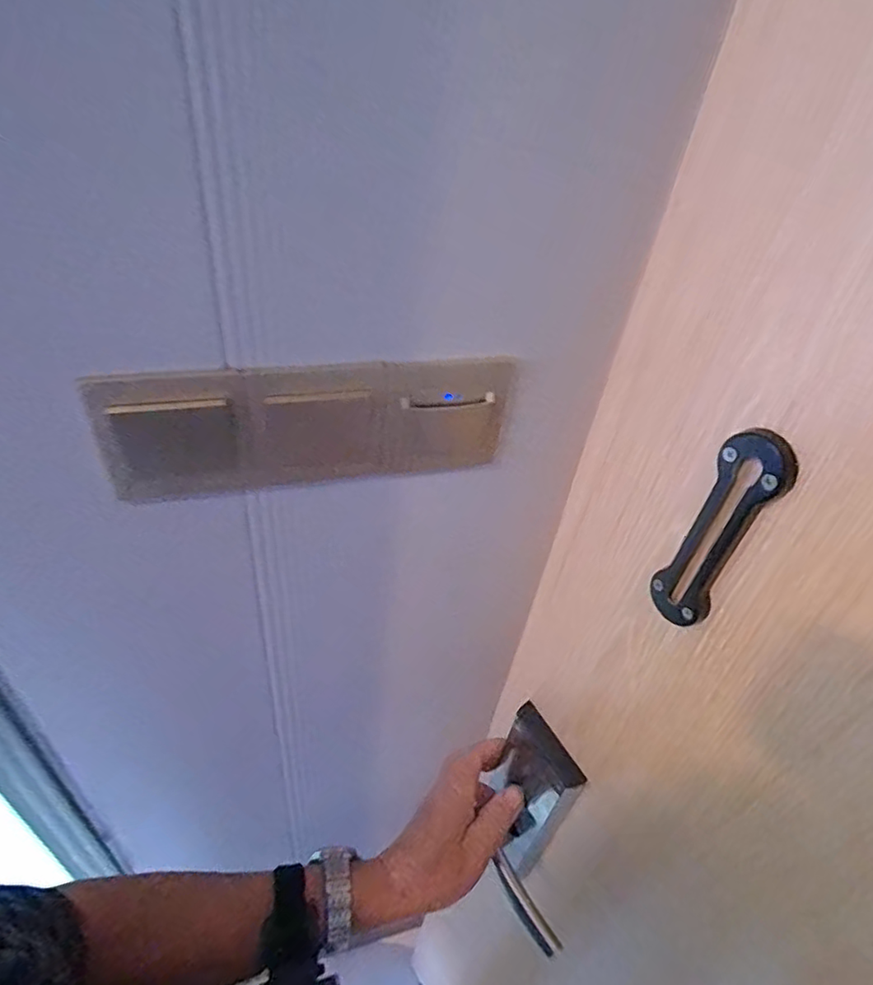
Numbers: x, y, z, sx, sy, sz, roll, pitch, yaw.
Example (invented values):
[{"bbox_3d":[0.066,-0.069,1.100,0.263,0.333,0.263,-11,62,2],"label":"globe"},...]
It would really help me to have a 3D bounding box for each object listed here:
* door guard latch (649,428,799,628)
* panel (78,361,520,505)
[{"bbox_3d":[0.143,0.024,0.306,0.010,0.123,0.033,-20,46,-29],"label":"door guard latch"},{"bbox_3d":[-0.072,-0.042,0.394,0.264,0.097,0.022,-8,41,-18],"label":"panel"}]

